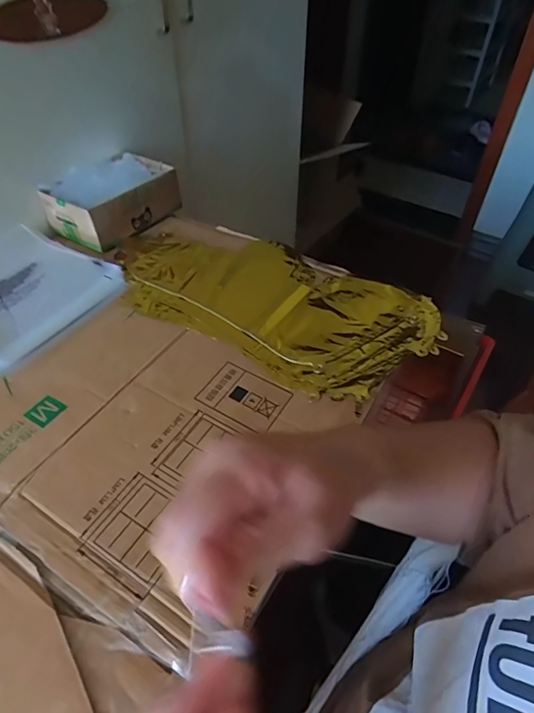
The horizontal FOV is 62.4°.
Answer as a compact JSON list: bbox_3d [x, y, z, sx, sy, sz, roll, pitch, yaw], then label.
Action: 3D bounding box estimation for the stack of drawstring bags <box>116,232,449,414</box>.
[{"bbox_3d":[-0.004,-0.083,0.606,0.438,0.030,0.228,27,53,23],"label":"stack of drawstring bags"}]

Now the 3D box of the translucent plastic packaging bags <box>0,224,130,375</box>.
[{"bbox_3d":[-0.344,-0.097,0.612,0.241,0.016,0.212,28,53,24],"label":"translucent plastic packaging bags"}]

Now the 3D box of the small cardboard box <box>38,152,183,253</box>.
[{"bbox_3d":[-0.246,-0.257,0.710,0.131,0.062,0.181,28,53,24],"label":"small cardboard box"}]

